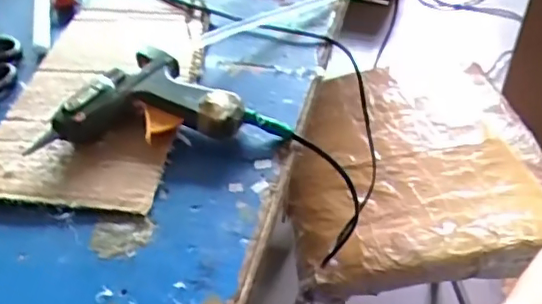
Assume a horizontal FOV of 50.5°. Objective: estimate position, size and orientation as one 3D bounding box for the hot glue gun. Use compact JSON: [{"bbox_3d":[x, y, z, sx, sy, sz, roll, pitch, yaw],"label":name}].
[{"bbox_3d":[-0.101,-0.044,0.455,0.158,0.035,0.094,-1,45,3],"label":"hot glue gun"}]

